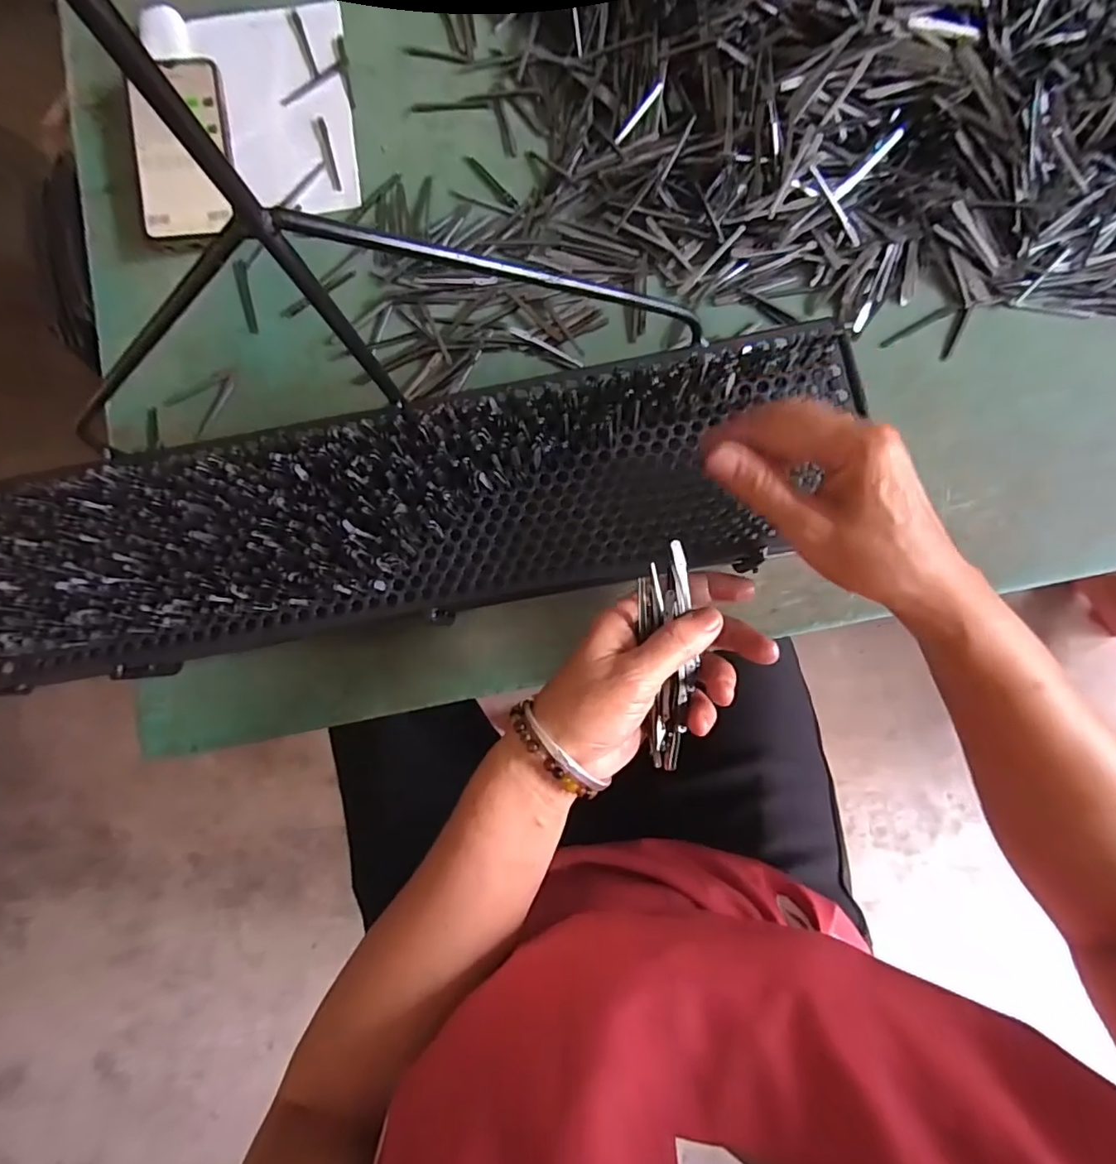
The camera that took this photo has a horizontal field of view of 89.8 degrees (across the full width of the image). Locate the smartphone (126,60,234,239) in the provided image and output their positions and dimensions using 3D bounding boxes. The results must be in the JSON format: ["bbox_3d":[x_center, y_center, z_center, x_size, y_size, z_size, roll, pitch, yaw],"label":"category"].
[{"bbox_3d":[-0.311,-0.363,0.464,0.070,0.015,0.159,-7,88,-28],"label":"smartphone"}]

